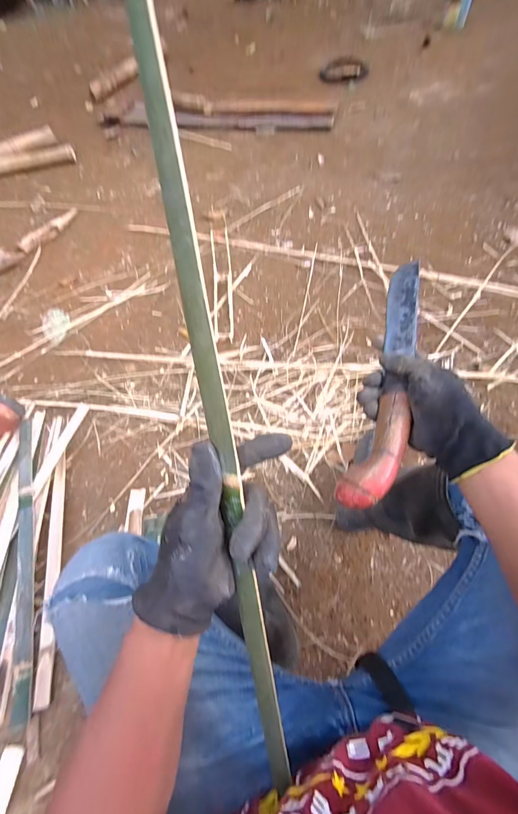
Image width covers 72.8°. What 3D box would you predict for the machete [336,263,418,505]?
[{"bbox_3d":[0.151,-0.051,0.411,0.053,0.028,0.345,13,60,12],"label":"machete"}]

